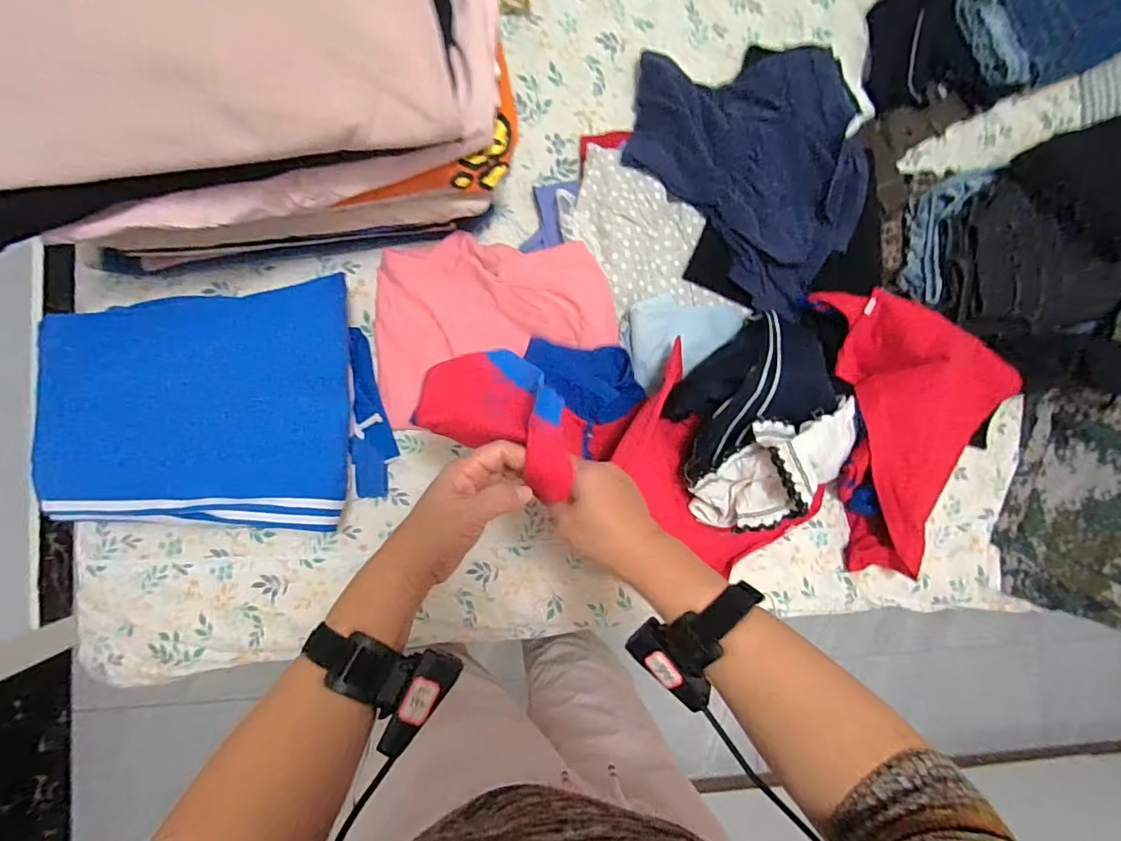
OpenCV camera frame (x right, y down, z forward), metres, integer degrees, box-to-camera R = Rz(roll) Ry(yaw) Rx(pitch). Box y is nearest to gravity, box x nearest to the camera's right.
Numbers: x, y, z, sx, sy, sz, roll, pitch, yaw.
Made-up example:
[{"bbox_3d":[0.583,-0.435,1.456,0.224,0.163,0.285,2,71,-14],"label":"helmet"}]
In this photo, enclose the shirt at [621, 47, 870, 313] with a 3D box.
[{"bbox_3d":[0.295,-0.400,0.748,0.331,0.069,0.412,-44,92,-5],"label":"shirt"}]

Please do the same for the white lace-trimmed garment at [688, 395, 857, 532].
[{"bbox_3d":[0.304,0.066,0.661,0.263,0.130,0.134,-14,90,-5],"label":"white lace-trimmed garment"}]

